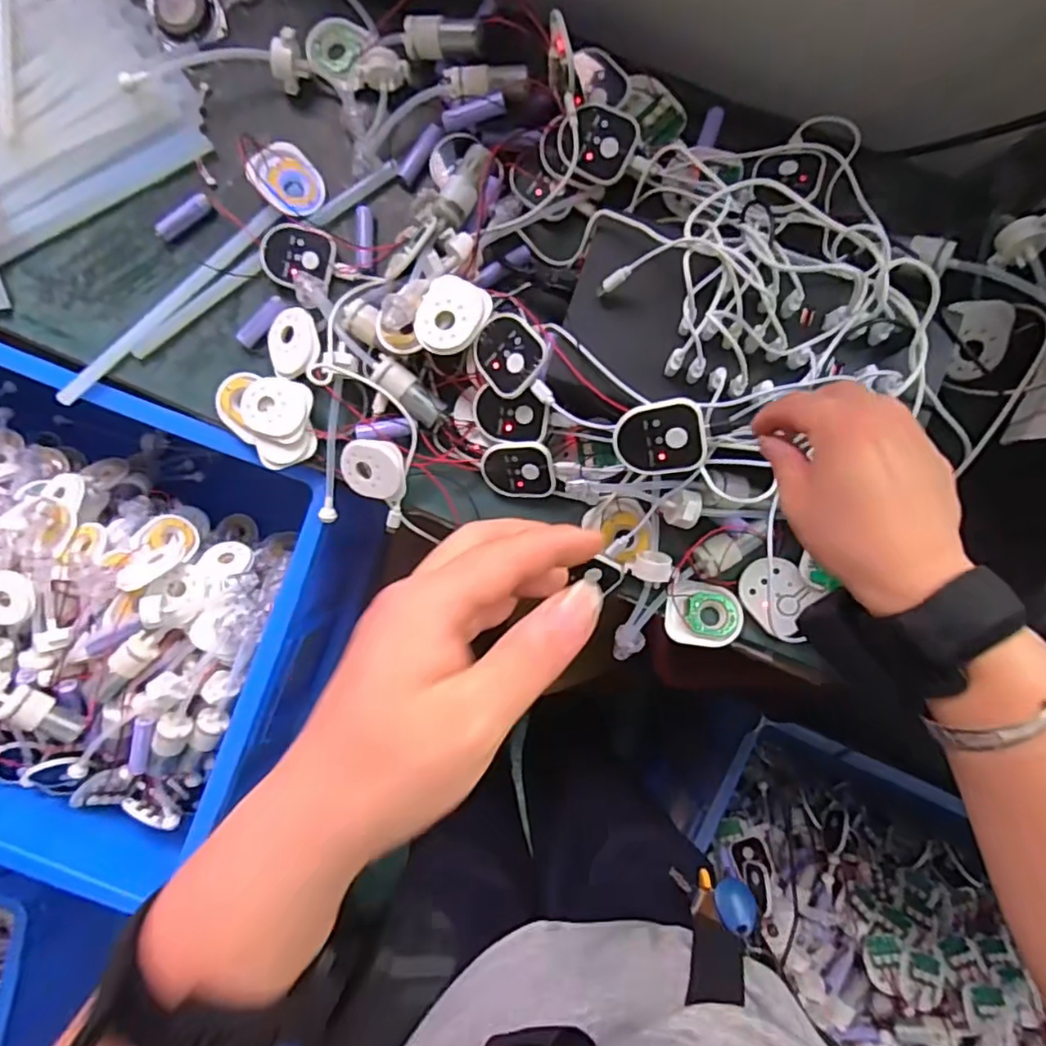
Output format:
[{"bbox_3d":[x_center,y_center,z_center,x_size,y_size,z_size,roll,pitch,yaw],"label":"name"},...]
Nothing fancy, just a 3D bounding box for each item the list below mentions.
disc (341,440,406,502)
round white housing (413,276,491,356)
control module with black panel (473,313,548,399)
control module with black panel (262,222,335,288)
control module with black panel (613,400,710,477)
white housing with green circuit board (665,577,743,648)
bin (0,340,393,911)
[{"bbox_3d":[-0.119,-0.042,0.482,0.054,0.009,0.050,8,115,16],"label":"disc"},{"bbox_3d":[-0.055,-0.152,0.452,0.049,0.024,0.059,33,89,1],"label":"round white housing"},{"bbox_3d":[-0.009,-0.121,0.443,0.056,0.014,0.050,42,111,19],"label":"control module with black panel"},{"bbox_3d":[-0.183,-0.218,0.493,0.059,0.015,0.048,11,88,1],"label":"control module with black panel"},{"bbox_3d":[0.090,-0.057,0.400,0.057,0.017,0.050,-4,118,18],"label":"control module with black panel"},{"bbox_3d":[0.140,0.069,0.471,0.058,0.013,0.051,-1,88,0],"label":"white housing with green circuit board"},{"bbox_3d":[-0.471,0.063,0.632,0.551,0.248,0.425,20,89,1],"label":"bin"}]

